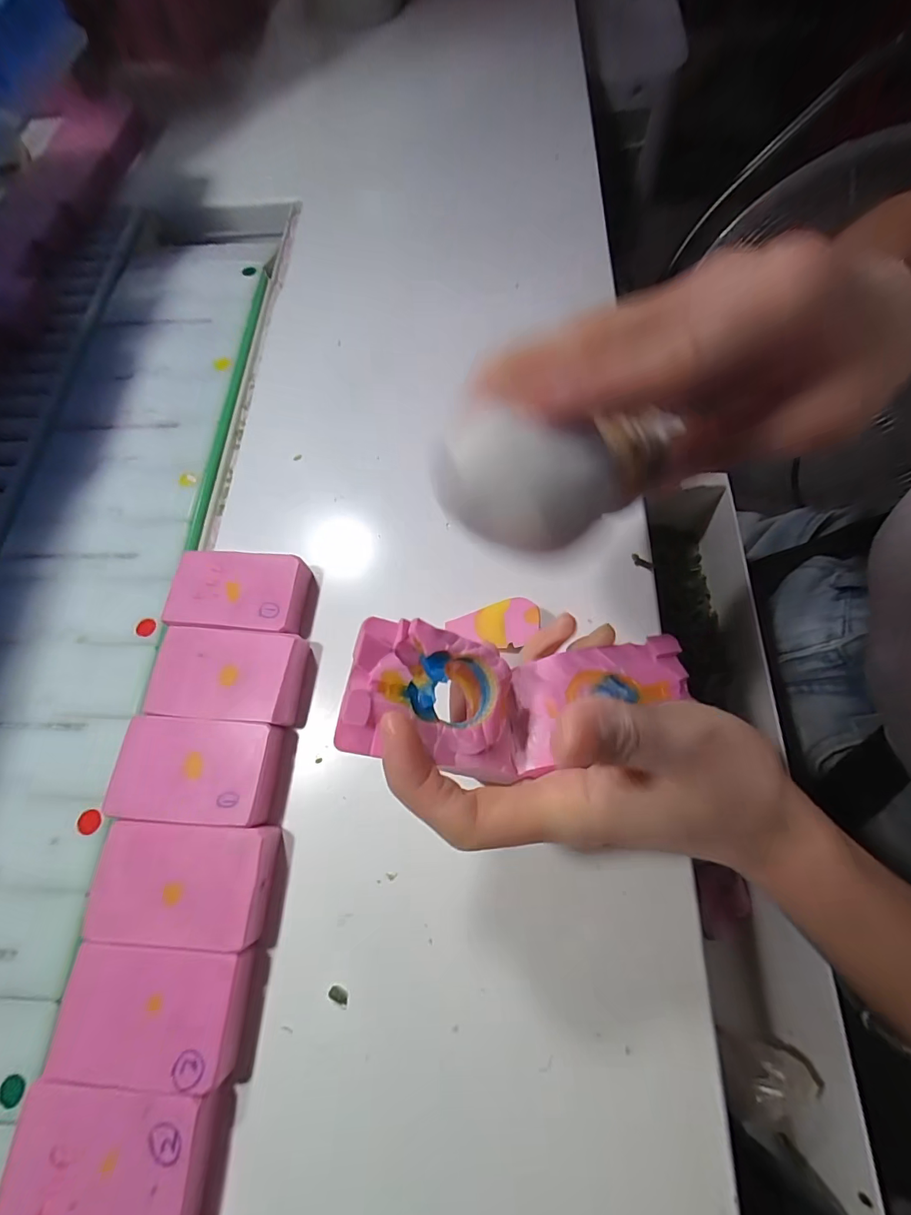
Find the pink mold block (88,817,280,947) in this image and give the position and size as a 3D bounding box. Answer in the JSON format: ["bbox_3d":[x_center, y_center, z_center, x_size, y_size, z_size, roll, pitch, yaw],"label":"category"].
[{"bbox_3d":[-0.117,0.118,0.194,0.071,0.014,0.044,1,70,3],"label":"pink mold block"}]

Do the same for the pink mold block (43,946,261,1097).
[{"bbox_3d":[-0.118,0.159,0.178,0.069,0.014,0.043,2,70,3],"label":"pink mold block"}]

